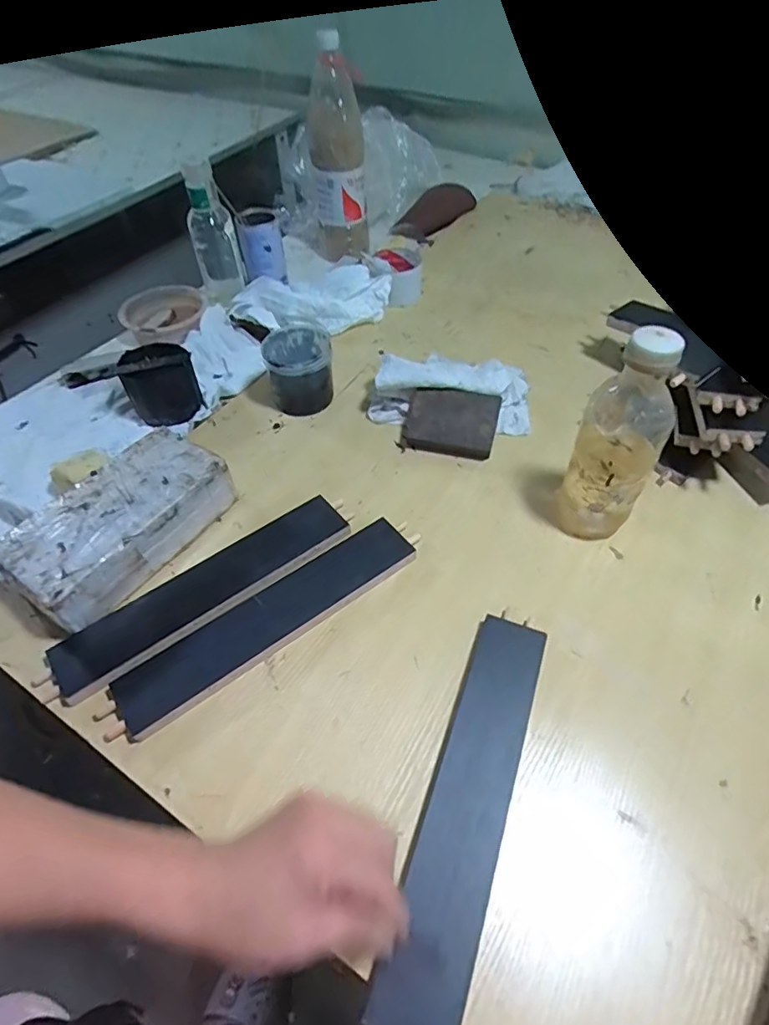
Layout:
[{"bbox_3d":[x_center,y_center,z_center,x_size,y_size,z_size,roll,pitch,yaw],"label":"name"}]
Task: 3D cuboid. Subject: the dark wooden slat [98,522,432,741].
[{"bbox_3d":[-0.100,0.093,0.489,0.302,0.024,0.055,-31,57,-22],"label":"dark wooden slat"}]

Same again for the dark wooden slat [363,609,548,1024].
[{"bbox_3d":[0.064,0.206,0.397,0.059,0.010,0.289,16,51,14],"label":"dark wooden slat"}]

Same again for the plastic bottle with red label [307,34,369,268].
[{"bbox_3d":[-0.077,-0.565,0.881,0.093,0.283,0.098,-4,51,-2],"label":"plastic bottle with red label"}]

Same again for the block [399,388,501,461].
[{"bbox_3d":[0.075,-0.105,0.632,0.107,0.028,0.074,11,80,12],"label":"block"}]

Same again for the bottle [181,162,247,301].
[{"bbox_3d":[-0.262,-0.424,0.825,0.066,0.197,0.069,-15,52,-11],"label":"bottle"}]

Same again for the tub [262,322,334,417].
[{"bbox_3d":[-0.104,-0.175,0.672,0.080,0.074,0.086,-8,51,-5],"label":"tub"}]

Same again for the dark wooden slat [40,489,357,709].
[{"bbox_3d":[-0.164,0.074,0.511,0.293,0.020,0.062,-31,57,-22],"label":"dark wooden slat"}]

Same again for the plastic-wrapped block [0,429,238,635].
[{"bbox_3d":[-0.255,0.008,0.524,0.104,0.054,0.205,28,57,22],"label":"plastic-wrapped block"}]

